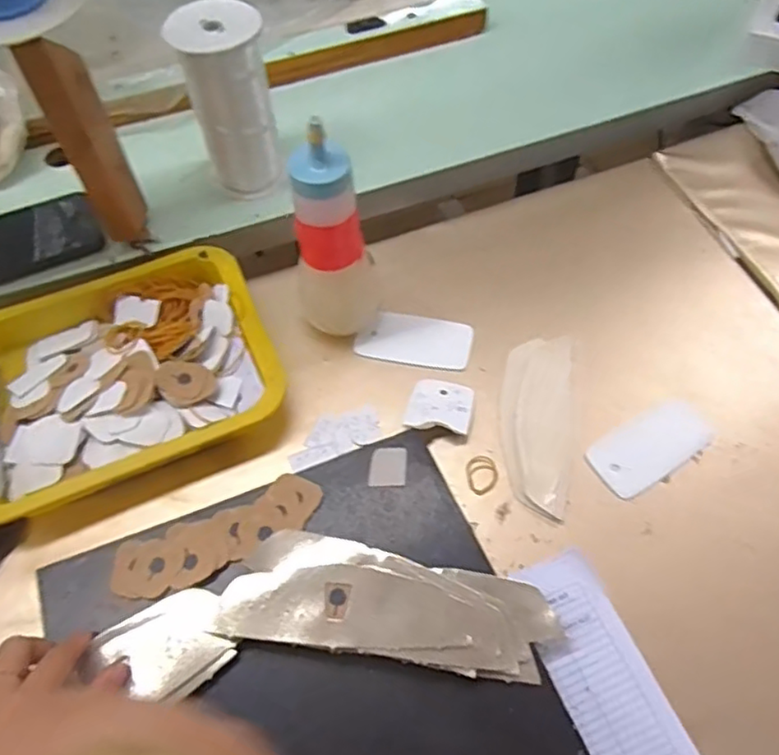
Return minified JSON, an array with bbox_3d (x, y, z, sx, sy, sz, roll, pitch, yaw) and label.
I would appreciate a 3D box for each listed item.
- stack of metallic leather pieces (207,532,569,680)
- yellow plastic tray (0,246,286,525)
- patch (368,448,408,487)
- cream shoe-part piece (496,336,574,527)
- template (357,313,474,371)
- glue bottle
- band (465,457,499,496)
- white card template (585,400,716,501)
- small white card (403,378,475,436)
[{"bbox_3d":[0.000,0.151,0.434,0.217,0.027,0.072,7,59,6],"label":"stack of metallic leather pieces"},{"bbox_3d":[-0.231,-0.003,0.547,0.255,0.042,0.201,-20,60,-10],"label":"yellow plastic tray"},{"bbox_3d":[-0.001,0.069,0.499,0.027,0.005,0.032,4,59,4],"label":"patch"},{"bbox_3d":[0.123,0.036,0.539,0.059,0.007,0.160,6,59,5],"label":"cream shoe-part piece"},{"bbox_3d":[0.023,-0.033,0.589,0.103,0.004,0.048,7,70,6],"label":"template"},{"bbox_3d":[-0.045,-0.115,0.524,0.072,0.184,0.054,-8,59,-3],"label":"glue bottle"},{"bbox_3d":[0.075,0.078,0.522,0.025,0.004,0.032,-11,59,-5],"label":"band"},{"bbox_3d":[0.216,0.056,0.529,0.108,0.004,0.052,-29,68,-15],"label":"white card template"},{"bbox_3d":[0.043,0.025,0.543,0.052,0.009,0.059,11,44,6],"label":"small white card"}]

